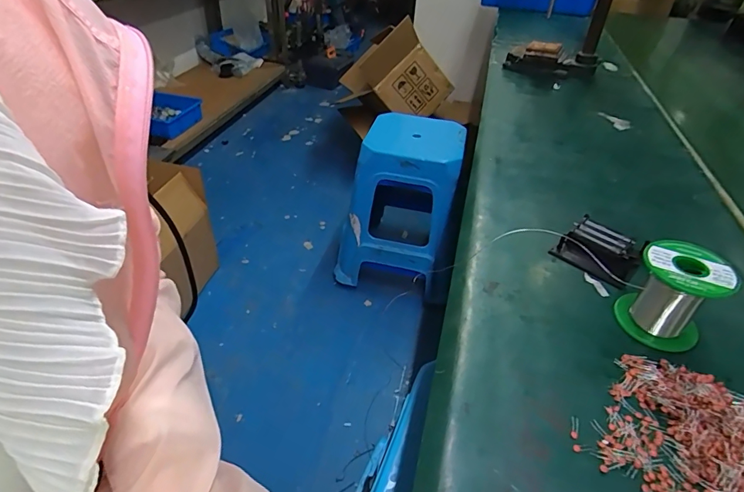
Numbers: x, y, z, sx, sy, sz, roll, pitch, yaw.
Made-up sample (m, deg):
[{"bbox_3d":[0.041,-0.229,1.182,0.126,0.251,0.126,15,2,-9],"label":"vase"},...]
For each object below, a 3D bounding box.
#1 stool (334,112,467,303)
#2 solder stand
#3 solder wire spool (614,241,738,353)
[{"bbox_3d":[0.093,-0.122,1.381,0.333,0.485,0.322,15,40,15],"label":"stool"},{"bbox_3d":[0.248,0.006,0.467,0.068,0.024,0.076,-30,49,-34],"label":"solder stand"},{"bbox_3d":[0.265,0.044,0.380,0.065,0.075,0.065,2,39,-1],"label":"solder wire spool"}]

